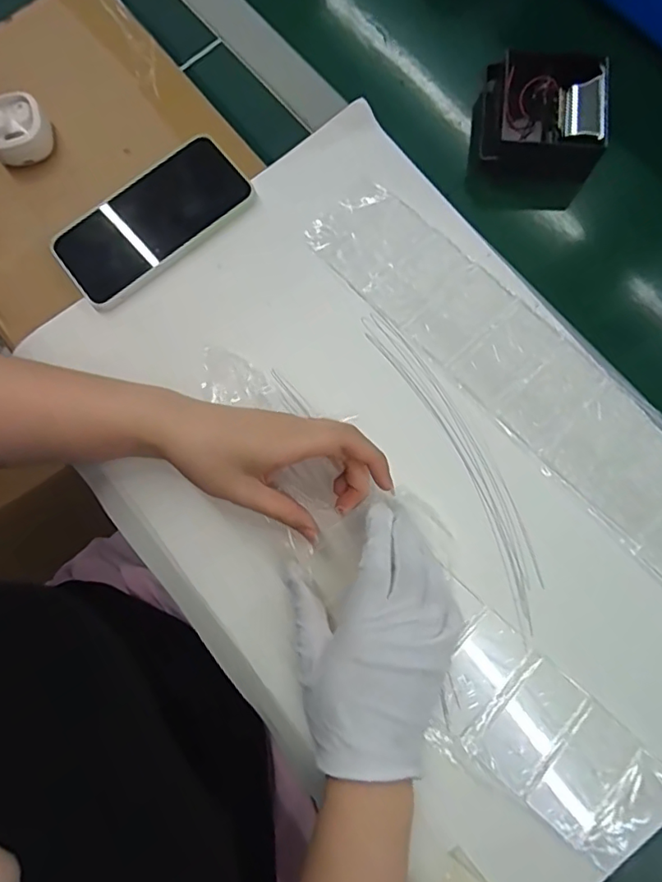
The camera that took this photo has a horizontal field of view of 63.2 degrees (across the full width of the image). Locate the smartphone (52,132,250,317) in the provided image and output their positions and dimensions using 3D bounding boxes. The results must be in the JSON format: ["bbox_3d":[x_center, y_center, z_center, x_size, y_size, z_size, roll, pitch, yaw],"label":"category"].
[{"bbox_3d":[-0.140,-0.173,0.421,0.154,0.015,0.077,-39,81,-6],"label":"smartphone"}]

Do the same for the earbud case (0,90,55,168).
[{"bbox_3d":[-0.256,-0.253,0.442,0.052,0.033,0.050,-34,81,-5],"label":"earbud case"}]

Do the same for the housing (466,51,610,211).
[{"bbox_3d":[0.170,-0.256,0.454,0.096,0.074,0.094,6,81,4],"label":"housing"}]

